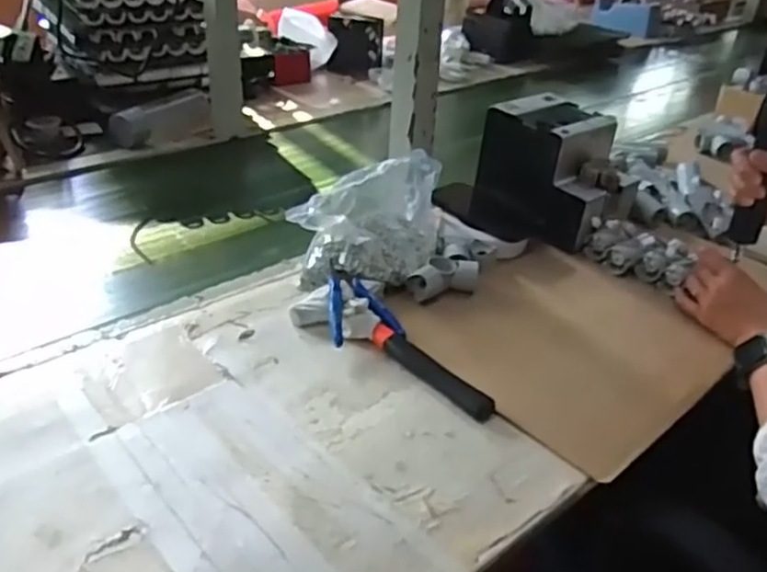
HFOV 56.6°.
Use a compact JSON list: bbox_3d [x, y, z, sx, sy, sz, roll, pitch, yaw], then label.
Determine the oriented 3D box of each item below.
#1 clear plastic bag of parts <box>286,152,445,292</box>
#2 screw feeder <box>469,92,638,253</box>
[{"bbox_3d":[-0.014,-0.070,0.830,0.142,0.126,0.157,8,33,9],"label":"clear plastic bag of parts"},{"bbox_3d":[0.238,-0.158,0.968,0.145,0.147,0.171,-17,38,-31],"label":"screw feeder"}]

